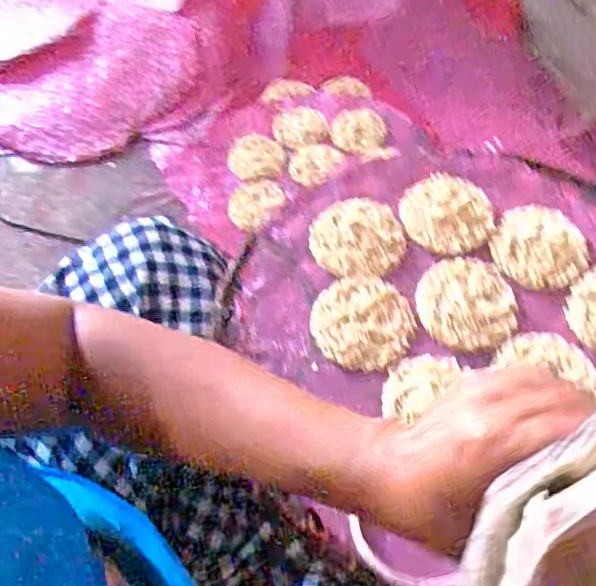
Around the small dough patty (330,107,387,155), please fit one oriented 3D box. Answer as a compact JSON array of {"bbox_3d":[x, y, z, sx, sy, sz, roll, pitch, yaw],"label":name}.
[{"bbox_3d":[0.088,-0.237,0.879,0.075,0.016,0.092,8,56,7],"label":"small dough patty"}]

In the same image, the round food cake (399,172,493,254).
[{"bbox_3d":[0.130,-0.071,0.534,0.076,0.013,0.081,-1,55,1],"label":"round food cake"}]

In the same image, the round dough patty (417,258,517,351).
[{"bbox_3d":[0.134,0.007,0.487,0.074,0.011,0.084,12,56,9],"label":"round dough patty"}]

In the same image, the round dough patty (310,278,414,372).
[{"bbox_3d":[0.050,0.023,0.480,0.076,0.017,0.075,-1,55,1],"label":"round dough patty"}]

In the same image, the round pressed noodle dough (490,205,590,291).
[{"bbox_3d":[0.204,-0.041,0.513,0.074,0.012,0.081,-1,55,1],"label":"round pressed noodle dough"}]

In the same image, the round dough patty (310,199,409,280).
[{"bbox_3d":[0.051,-0.048,0.521,0.078,0.014,0.077,-1,55,1],"label":"round dough patty"}]

